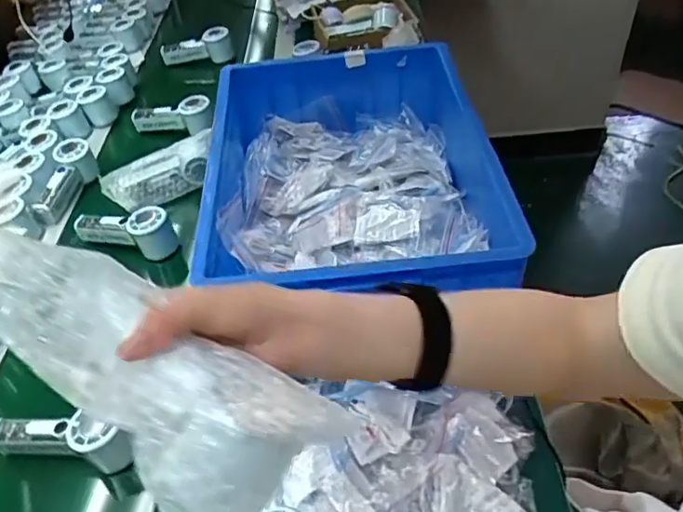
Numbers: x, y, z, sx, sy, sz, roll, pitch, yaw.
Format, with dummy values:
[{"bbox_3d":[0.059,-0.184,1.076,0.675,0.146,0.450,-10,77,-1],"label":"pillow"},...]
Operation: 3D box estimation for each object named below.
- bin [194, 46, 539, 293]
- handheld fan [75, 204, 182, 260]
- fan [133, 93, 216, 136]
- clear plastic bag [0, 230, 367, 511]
[{"bbox_3d":[0.010,-0.112,0.761,0.352,0.115,0.466,-5,44,1],"label":"bin"},{"bbox_3d":[-0.317,-0.043,0.846,0.168,0.055,0.057,12,47,17],"label":"handheld fan"},{"bbox_3d":[-0.310,-0.263,1.067,0.163,0.056,0.048,8,46,14],"label":"fan"},{"bbox_3d":[-0.096,0.057,0.287,0.189,0.041,0.088,36,54,5],"label":"clear plastic bag"}]

